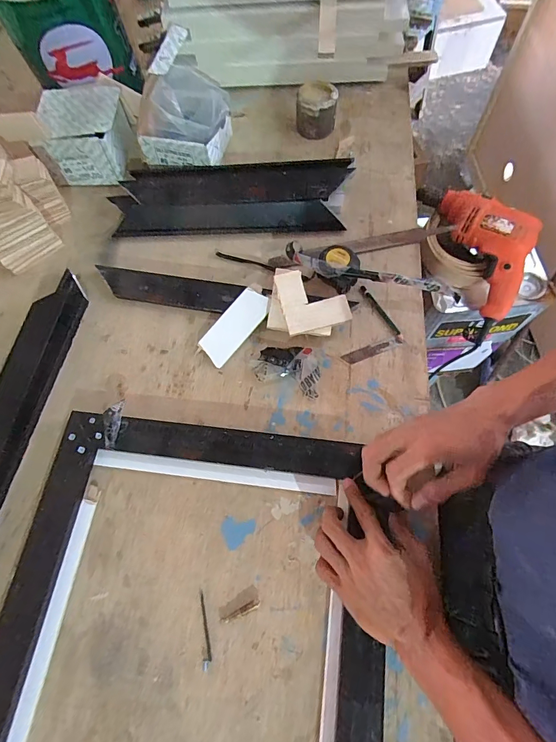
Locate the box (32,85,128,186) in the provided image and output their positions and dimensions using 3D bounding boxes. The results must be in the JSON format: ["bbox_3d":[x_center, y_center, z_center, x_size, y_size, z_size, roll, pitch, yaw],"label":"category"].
[{"bbox_3d":[-0.328,-0.413,0.654,0.125,0.102,0.142,-10,68,-2],"label":"box"}]

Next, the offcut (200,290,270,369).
[{"bbox_3d":[-0.062,-0.066,0.542,0.048,0.004,0.118,40,84,4],"label":"offcut"}]

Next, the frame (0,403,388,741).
[{"bbox_3d":[-0.099,0.282,0.403,0.424,0.027,0.450,7,68,5],"label":"frame"}]

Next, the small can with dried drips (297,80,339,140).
[{"bbox_3d":[0.072,-0.476,0.685,0.071,0.067,0.062,12,69,7],"label":"small can with dried drips"}]

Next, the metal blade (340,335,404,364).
[{"bbox_3d":[0.137,-0.032,0.538,0.091,0.004,0.016,-22,70,-4],"label":"metal blade"}]

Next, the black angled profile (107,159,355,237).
[{"bbox_3d":[-0.078,-0.293,0.625,0.378,0.048,0.122,0,68,2],"label":"black angled profile"}]

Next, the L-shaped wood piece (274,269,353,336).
[{"bbox_3d":[0.049,-0.105,0.530,0.090,0.006,0.093,-15,77,2],"label":"L-shaped wood piece"}]

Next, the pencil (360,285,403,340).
[{"bbox_3d":[0.154,-0.088,0.553,0.008,0.007,0.100,-29,70,-9],"label":"pencil"}]

